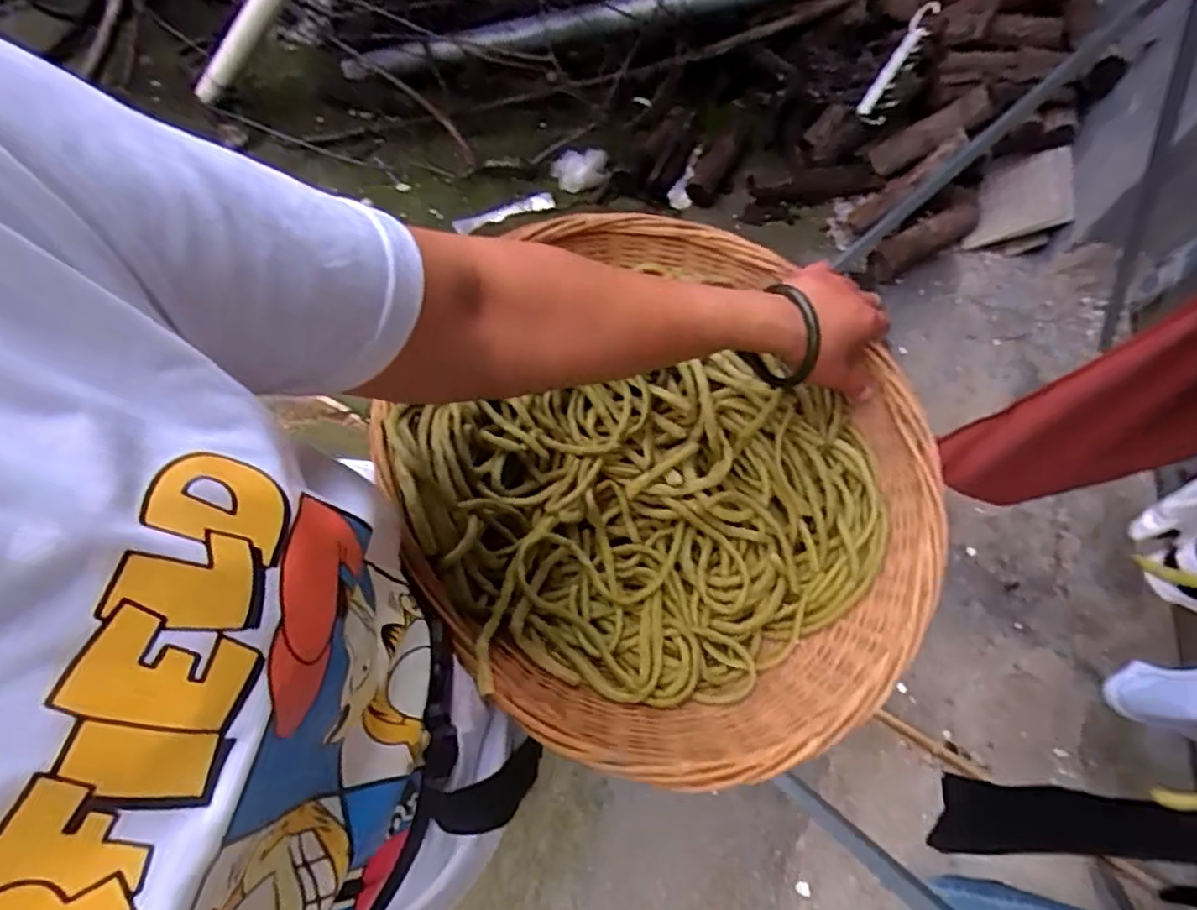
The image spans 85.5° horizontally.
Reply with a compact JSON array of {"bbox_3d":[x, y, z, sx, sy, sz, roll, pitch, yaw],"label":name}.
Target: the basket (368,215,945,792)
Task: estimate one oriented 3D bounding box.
[{"bbox_3d":[0.059,0.034,0.494,0.366,0.133,0.371,0,66,-1],"label":"basket"}]

